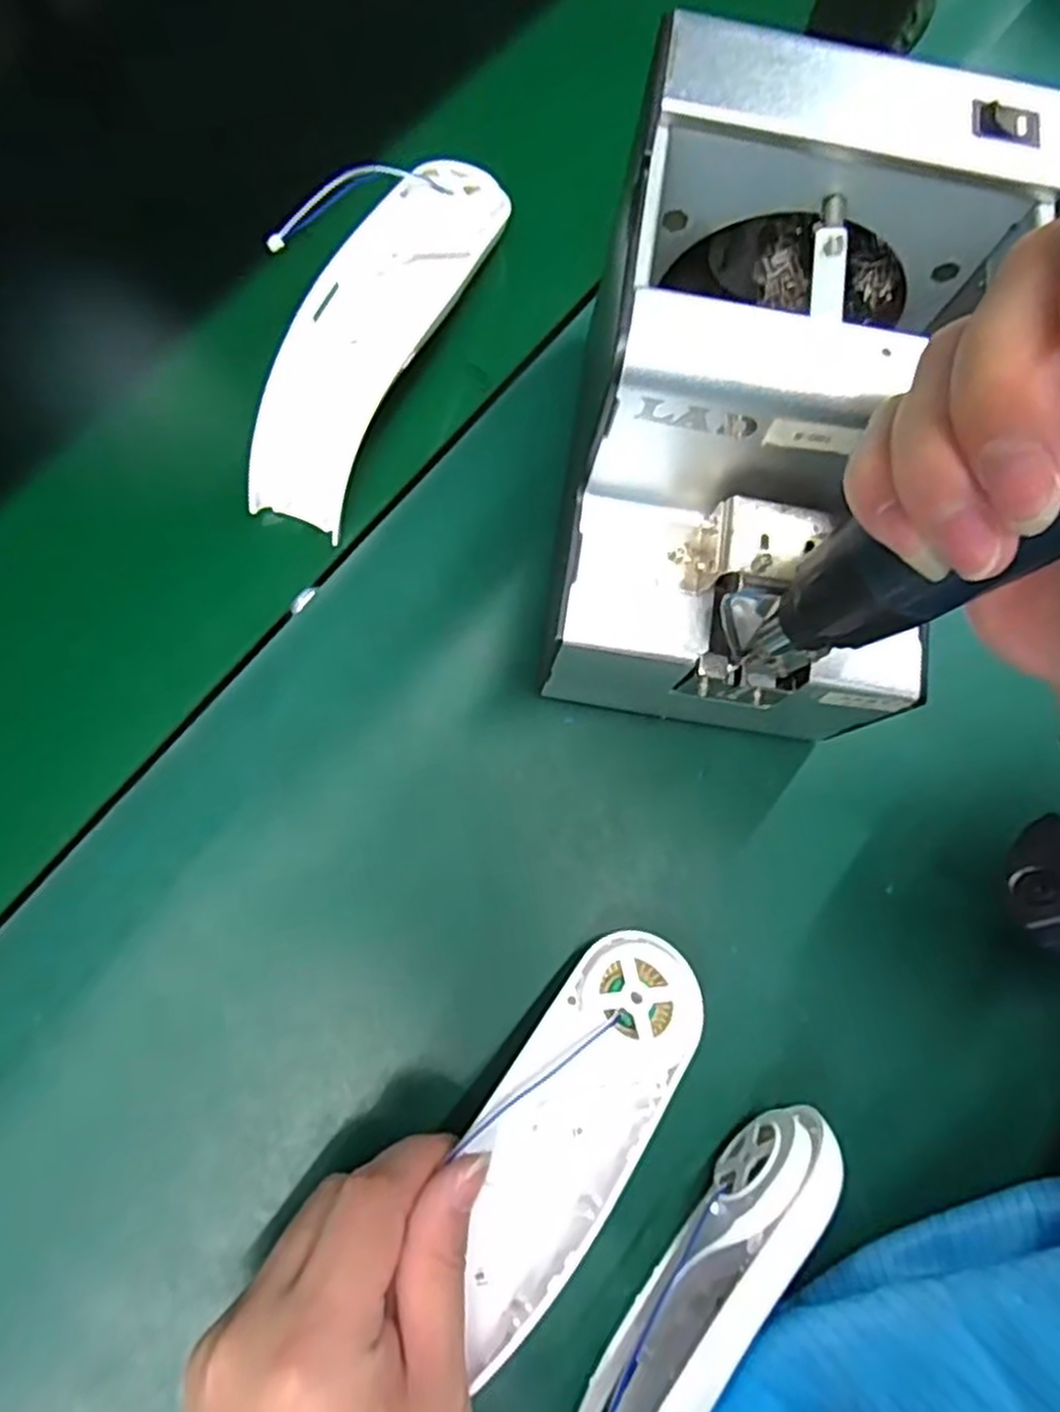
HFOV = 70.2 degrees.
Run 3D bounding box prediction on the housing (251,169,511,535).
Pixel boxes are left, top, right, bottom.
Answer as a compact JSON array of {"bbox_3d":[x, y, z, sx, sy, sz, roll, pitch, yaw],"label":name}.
[{"bbox_3d":[-0.067,-0.172,0.339,0.054,0.041,0.190,26,79,0],"label":"housing"}]

